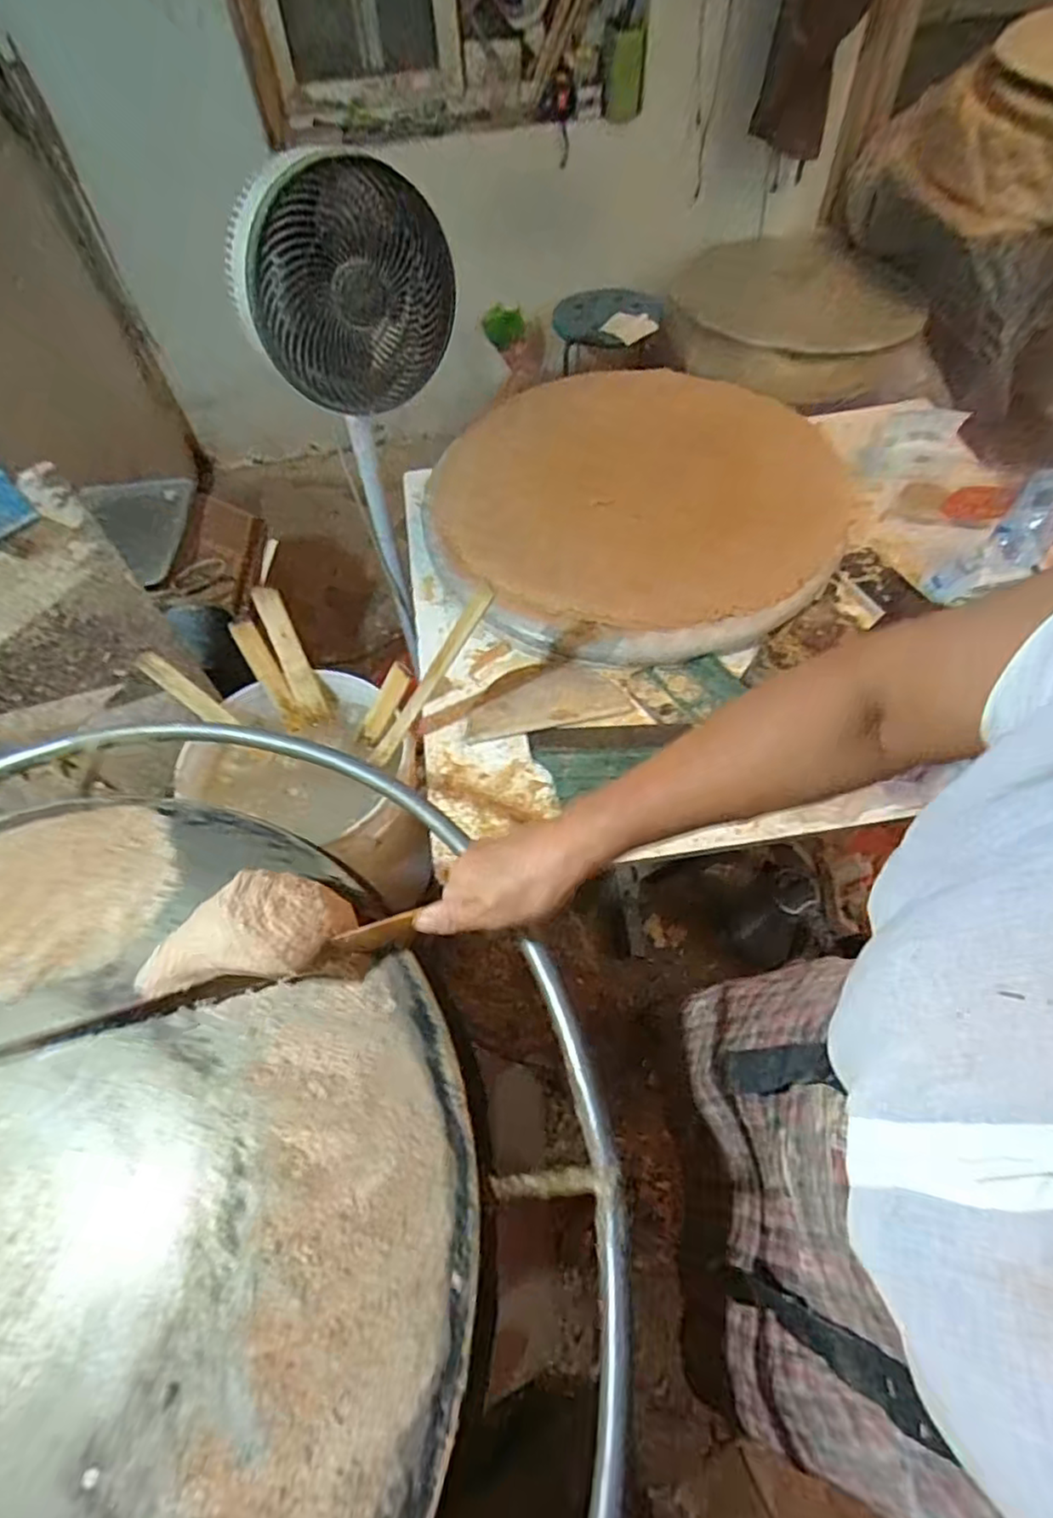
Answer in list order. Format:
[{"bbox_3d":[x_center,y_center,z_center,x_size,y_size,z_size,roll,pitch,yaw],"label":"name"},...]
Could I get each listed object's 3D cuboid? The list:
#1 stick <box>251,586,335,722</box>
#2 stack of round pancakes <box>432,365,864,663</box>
[{"bbox_3d":[-0.308,-0.135,0.889,0.039,0.186,0.019,-25,25,-13],"label":"stick"},{"bbox_3d":[0.168,-0.403,1.030,0.625,0.062,0.591,11,58,10],"label":"stack of round pancakes"}]

